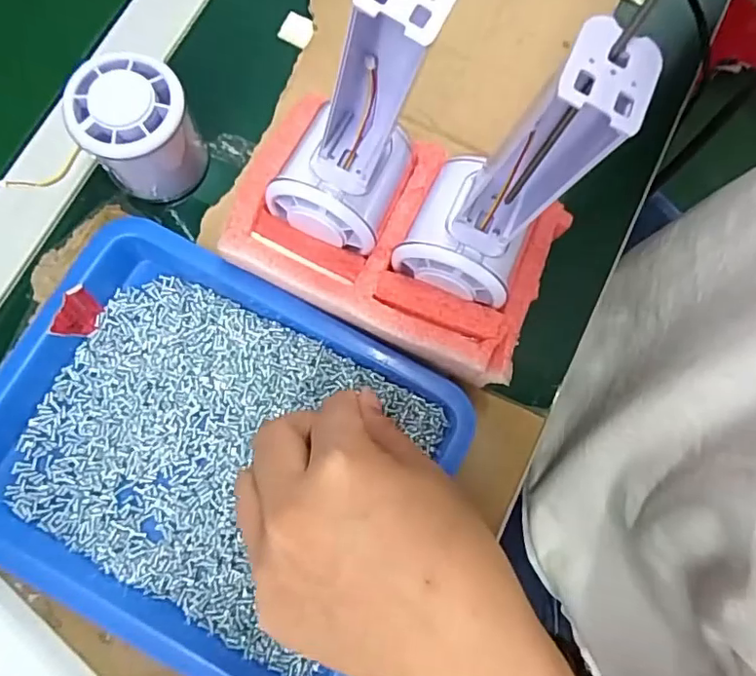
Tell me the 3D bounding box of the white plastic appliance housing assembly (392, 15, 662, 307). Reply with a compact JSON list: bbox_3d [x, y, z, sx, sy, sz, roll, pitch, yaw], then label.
[{"bbox_3d":[0.046,-0.060,0.216,0.057,0.121,0.055,25,78,3],"label":"white plastic appliance housing assembly"}]

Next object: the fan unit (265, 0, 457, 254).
[{"bbox_3d":[-0.014,-0.088,0.221,0.060,0.124,0.059,34,78,4],"label":"fan unit"}]

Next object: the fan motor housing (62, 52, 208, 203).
[{"bbox_3d":[-0.125,-0.109,0.301,0.054,0.058,0.054,1,78,-3],"label":"fan motor housing"}]

